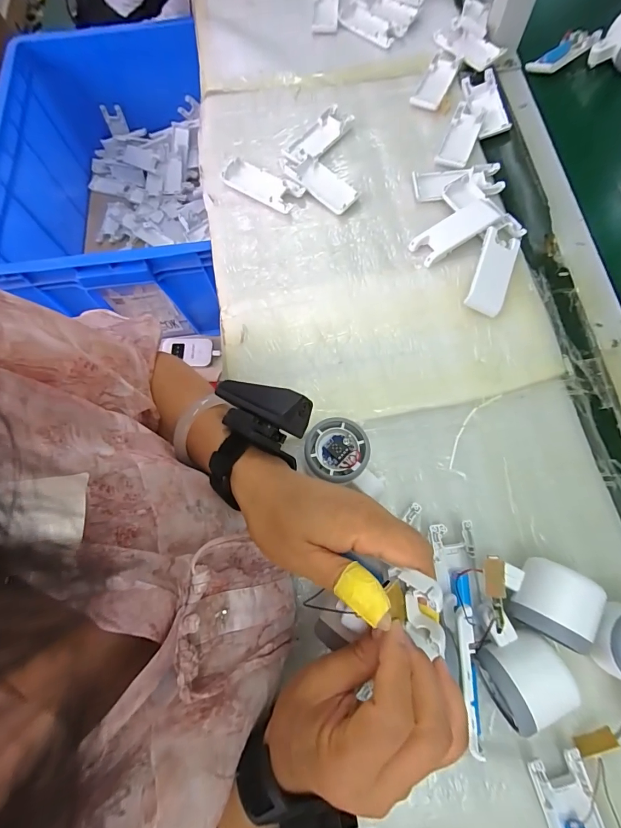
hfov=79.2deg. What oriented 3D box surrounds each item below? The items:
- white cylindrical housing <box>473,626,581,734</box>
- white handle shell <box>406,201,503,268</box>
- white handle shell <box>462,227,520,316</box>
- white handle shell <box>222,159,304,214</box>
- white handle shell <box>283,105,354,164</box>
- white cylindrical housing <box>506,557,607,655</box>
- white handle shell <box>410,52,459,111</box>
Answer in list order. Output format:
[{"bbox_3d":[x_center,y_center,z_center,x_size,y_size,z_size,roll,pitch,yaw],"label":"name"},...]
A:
[{"bbox_3d":[0.169,0.205,0.296,0.058,0.045,0.057,-28,74,-7],"label":"white cylindrical housing"},{"bbox_3d":[0.166,-0.212,0.435,0.099,0.016,0.040,-30,74,-7],"label":"white handle shell"},{"bbox_3d":[0.203,-0.157,0.420,0.038,0.013,0.101,20,75,8],"label":"white handle shell"},{"bbox_3d":[-0.060,-0.292,0.478,0.097,0.013,0.044,30,76,10],"label":"white handle shell"},{"bbox_3d":[0.011,-0.367,0.500,0.046,0.018,0.105,37,78,12],"label":"white handle shell"},{"bbox_3d":[0.199,0.155,0.314,0.051,0.053,0.056,27,76,10],"label":"white cylindrical housing"},{"bbox_3d":[0.175,-0.462,0.522,0.037,0.009,0.101,26,75,9],"label":"white handle shell"}]

